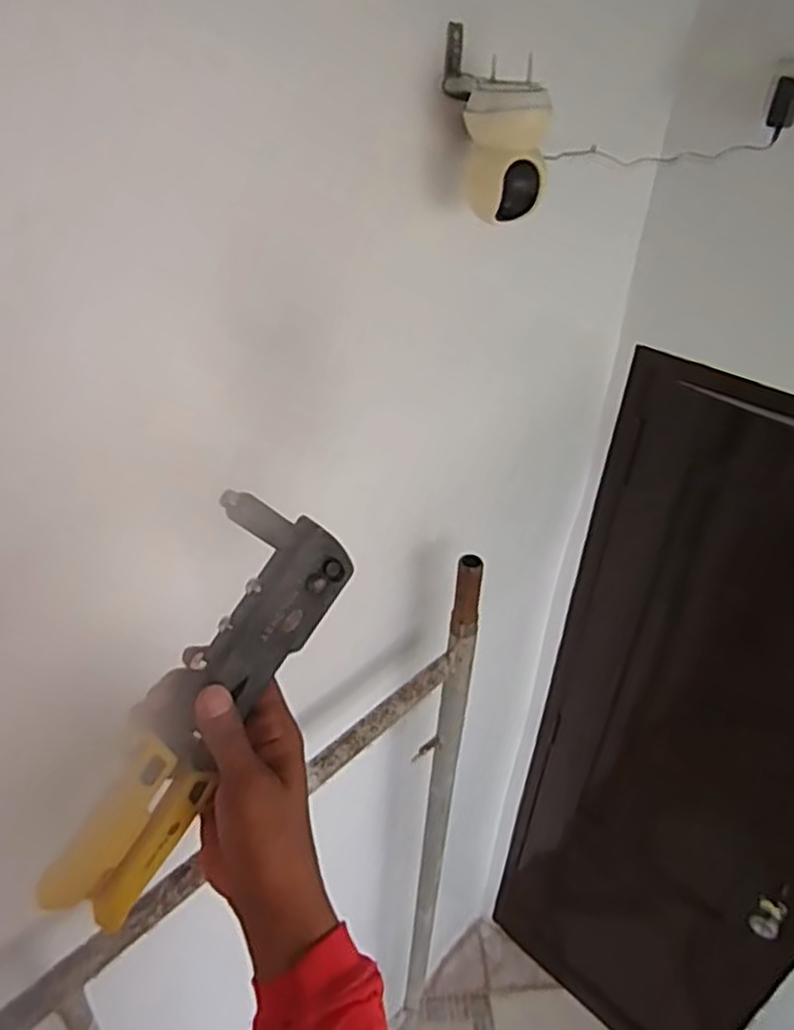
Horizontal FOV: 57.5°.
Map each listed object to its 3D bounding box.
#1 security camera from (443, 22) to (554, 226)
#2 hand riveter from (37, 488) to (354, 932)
[{"bbox_3d":[0.096,-0.372,0.709,0.107,0.139,0.084,6,35,2],"label":"security camera"},{"bbox_3d":[-0.118,0.109,0.403,0.044,0.069,0.245,29,86,31],"label":"hand riveter"}]

